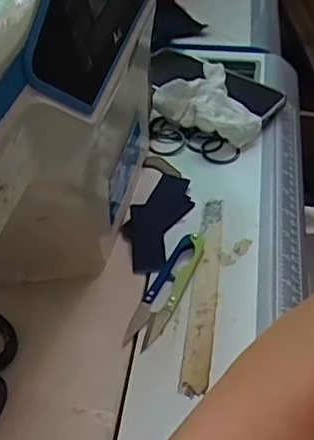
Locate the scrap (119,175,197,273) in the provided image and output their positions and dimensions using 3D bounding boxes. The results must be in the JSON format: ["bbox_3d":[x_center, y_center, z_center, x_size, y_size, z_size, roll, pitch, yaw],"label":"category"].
[{"bbox_3d":[0.000,-0.003,0.458,0.041,0.006,0.105,15,46,15],"label":"scrap"}]

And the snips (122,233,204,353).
[{"bbox_3d":[0.007,0.046,0.407,0.024,0.010,0.099,17,47,17],"label":"snips"}]

